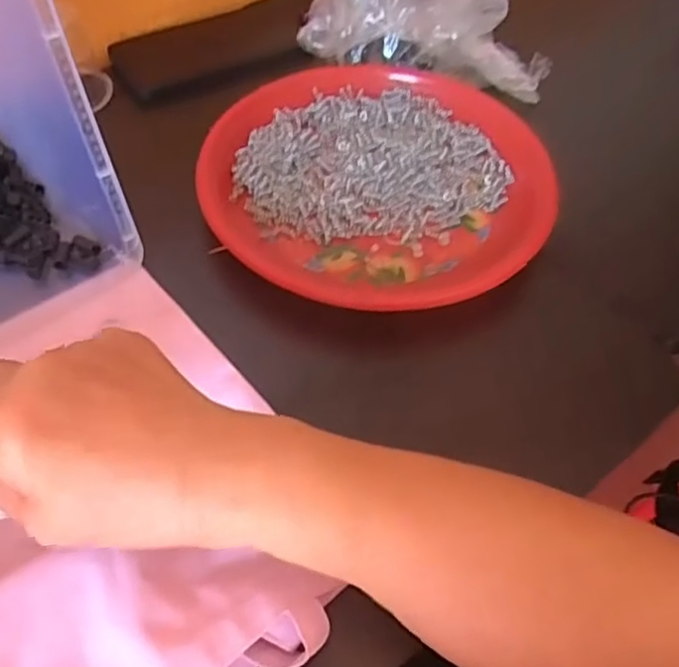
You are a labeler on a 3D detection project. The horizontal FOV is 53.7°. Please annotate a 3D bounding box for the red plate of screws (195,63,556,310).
[{"bbox_3d":[0.025,-0.115,0.479,0.233,0.028,0.234,1,52,-2],"label":"red plate of screws"}]

